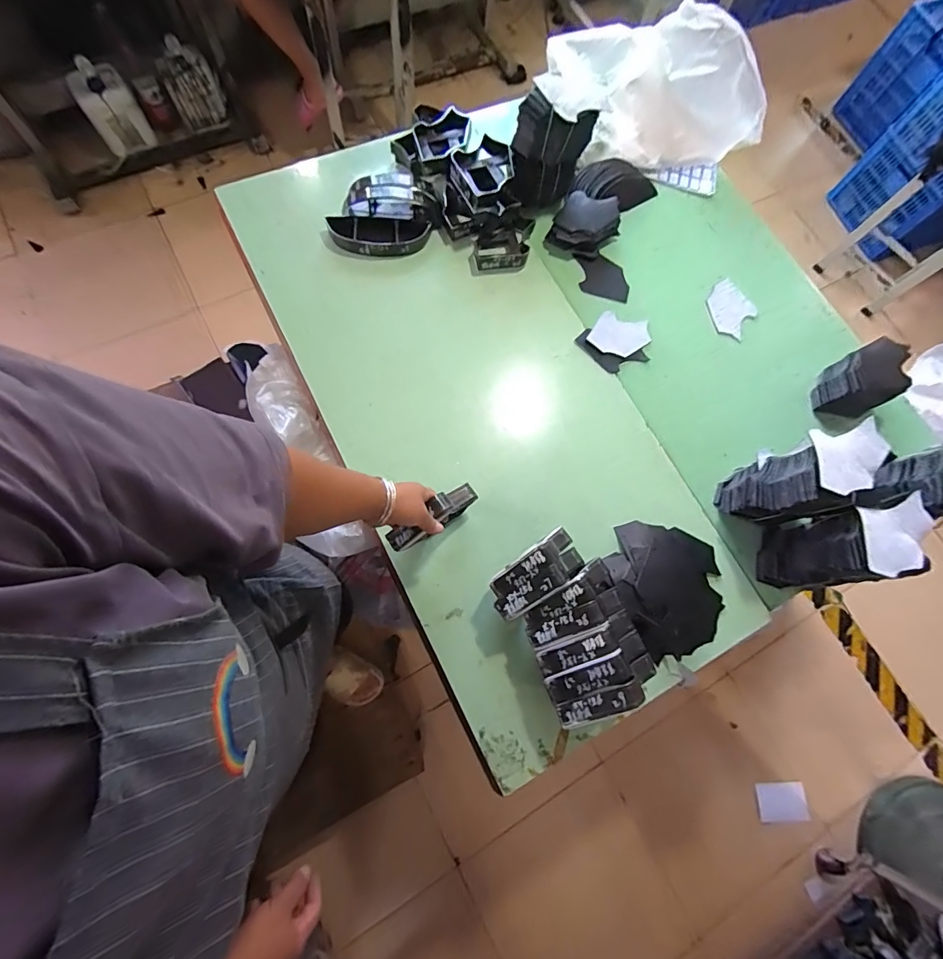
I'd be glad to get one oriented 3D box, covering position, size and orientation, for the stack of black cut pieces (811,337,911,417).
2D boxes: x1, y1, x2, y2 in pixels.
[{"bbox_3d":[0.740,-0.187,0.827,0.150,0.087,0.105,-26,77,-6],"label":"stack of black cut pieces"}]

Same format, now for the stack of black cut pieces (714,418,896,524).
[{"bbox_3d":[0.523,0.004,0.711,0.151,0.209,0.117,-8,76,-1],"label":"stack of black cut pieces"}]

